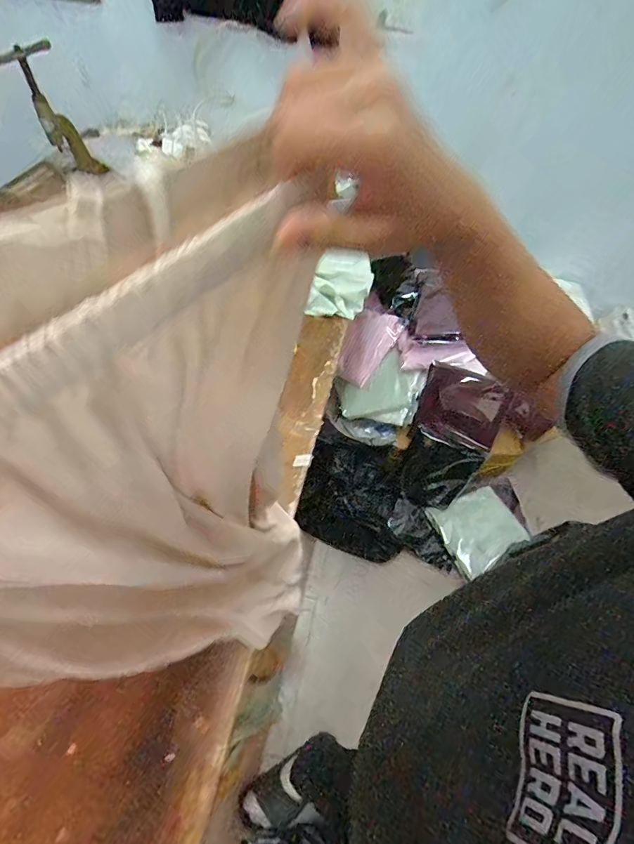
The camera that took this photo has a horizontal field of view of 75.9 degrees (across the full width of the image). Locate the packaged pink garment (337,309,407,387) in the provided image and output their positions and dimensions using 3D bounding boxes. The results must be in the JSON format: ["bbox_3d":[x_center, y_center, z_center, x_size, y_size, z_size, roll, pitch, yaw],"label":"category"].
[{"bbox_3d":[0.172,-0.266,1.415,0.165,0.032,0.266,31,95,12],"label":"packaged pink garment"}]

